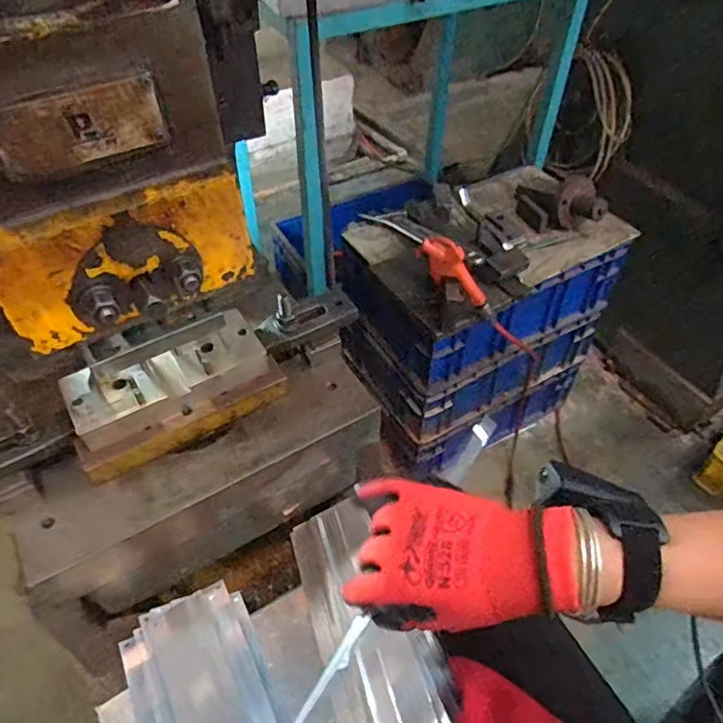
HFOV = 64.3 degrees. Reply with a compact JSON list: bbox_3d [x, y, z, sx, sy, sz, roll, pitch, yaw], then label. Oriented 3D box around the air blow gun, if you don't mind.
[{"bbox_3d":[0.123,-0.154,0.865,0.252,0.073,0.026,39,50,-17],"label":"air blow gun"}]

